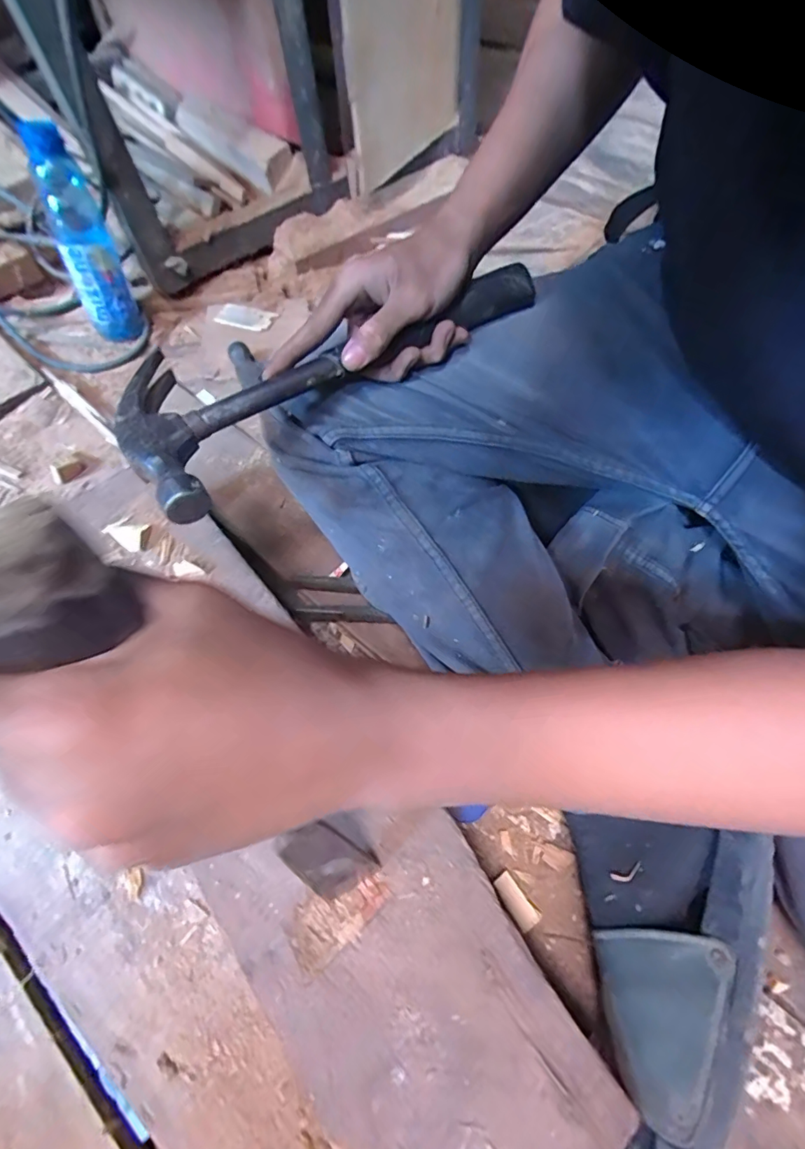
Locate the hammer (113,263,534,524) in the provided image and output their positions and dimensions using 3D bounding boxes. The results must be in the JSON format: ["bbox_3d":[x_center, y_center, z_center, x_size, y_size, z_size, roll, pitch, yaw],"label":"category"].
[{"bbox_3d":[-0.043,-0.154,0.329,0.309,0.026,0.116,-32,67,-14],"label":"hammer"}]

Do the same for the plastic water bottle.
[{"bbox_3d":[-0.383,-0.396,0.565,0.063,0.208,0.064,-12,34,-4],"label":"plastic water bottle"}]

